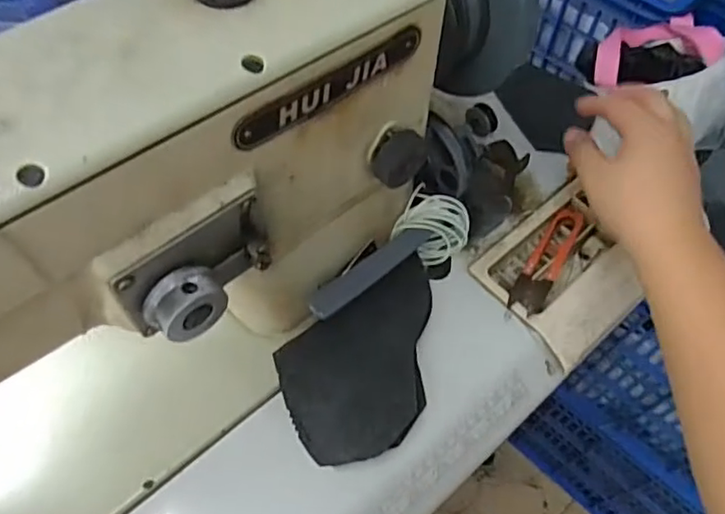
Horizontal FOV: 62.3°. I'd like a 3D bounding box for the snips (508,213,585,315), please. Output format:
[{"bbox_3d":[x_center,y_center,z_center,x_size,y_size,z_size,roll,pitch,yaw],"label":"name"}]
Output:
[{"bbox_3d":[0.146,0.002,0.473,0.027,0.015,0.109,27,63,13],"label":"snips"}]

